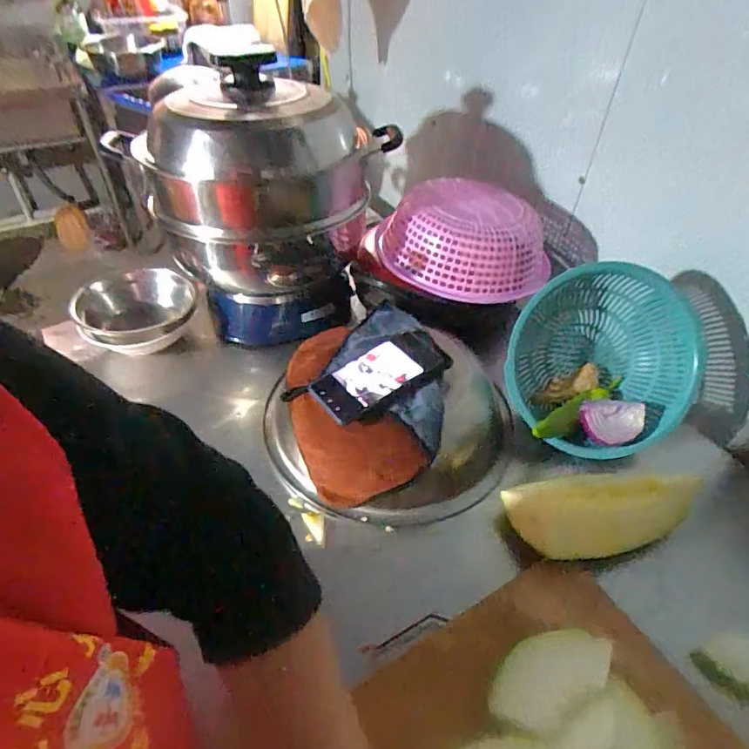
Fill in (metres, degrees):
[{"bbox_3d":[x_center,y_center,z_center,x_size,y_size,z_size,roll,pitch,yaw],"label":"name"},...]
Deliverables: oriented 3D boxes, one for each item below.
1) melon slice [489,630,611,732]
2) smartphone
[{"bbox_3d":[0.165,0.282,0.460,0.121,0.016,0.066,-24,50,-26],"label":"melon slice"},{"bbox_3d":[0.009,-0.004,0.651,0.186,0.016,0.083,-28,52,-22],"label":"smartphone"}]

